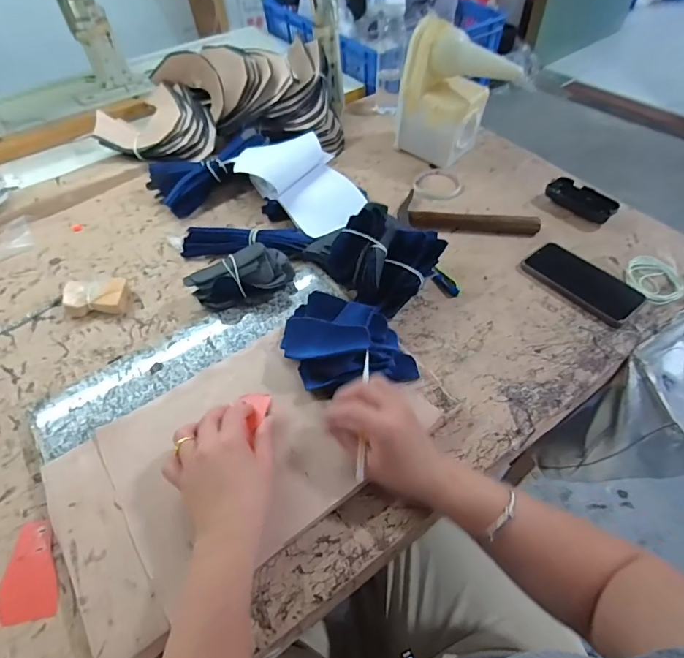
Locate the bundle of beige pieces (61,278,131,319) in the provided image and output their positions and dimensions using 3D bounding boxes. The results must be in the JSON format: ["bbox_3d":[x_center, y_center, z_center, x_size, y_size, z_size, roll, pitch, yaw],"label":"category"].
[{"bbox_3d":[-0.345,-0.046,0.597,0.076,0.031,0.054,-4,52,0],"label":"bundle of beige pieces"}]

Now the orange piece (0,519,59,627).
[{"bbox_3d":[-0.295,0.228,0.396,0.049,0.004,0.088,-21,57,-14],"label":"orange piece"}]

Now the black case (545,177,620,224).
[{"bbox_3d":[0.398,-0.216,0.700,0.057,0.020,0.106,-39,63,-24],"label":"black case"}]

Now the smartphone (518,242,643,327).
[{"bbox_3d":[0.342,-0.069,0.605,0.081,0.011,0.153,-34,61,-21],"label":"smartphone"}]

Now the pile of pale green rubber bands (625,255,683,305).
[{"bbox_3d":[0.442,-0.071,0.600,0.070,0.009,0.094,0,55,0],"label":"pile of pale green rubber bands"}]

